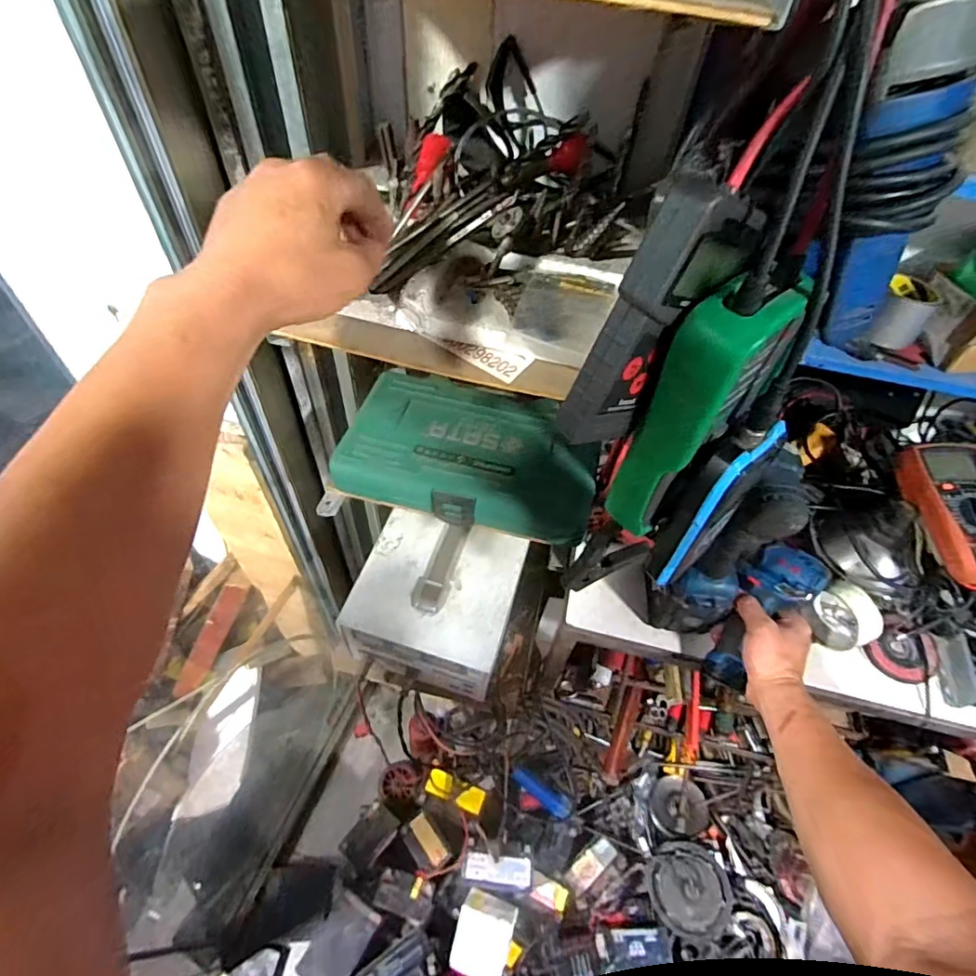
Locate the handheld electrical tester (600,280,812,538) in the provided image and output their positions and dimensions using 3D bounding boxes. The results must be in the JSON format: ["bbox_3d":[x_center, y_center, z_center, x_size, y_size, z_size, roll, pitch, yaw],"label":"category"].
[{"bbox_3d":[0.128,-0.041,0.326,0.063,0.174,0.040,-29,59,-24],"label":"handheld electrical tester"}]

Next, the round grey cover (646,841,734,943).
[{"bbox_3d":[0.458,0.906,1.170,0.166,0.059,0.172,2,52,-2],"label":"round grey cover"}]

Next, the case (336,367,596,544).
[{"bbox_3d":[-0.017,-0.039,0.593,0.283,0.054,0.173,15,52,8],"label":"case"}]

